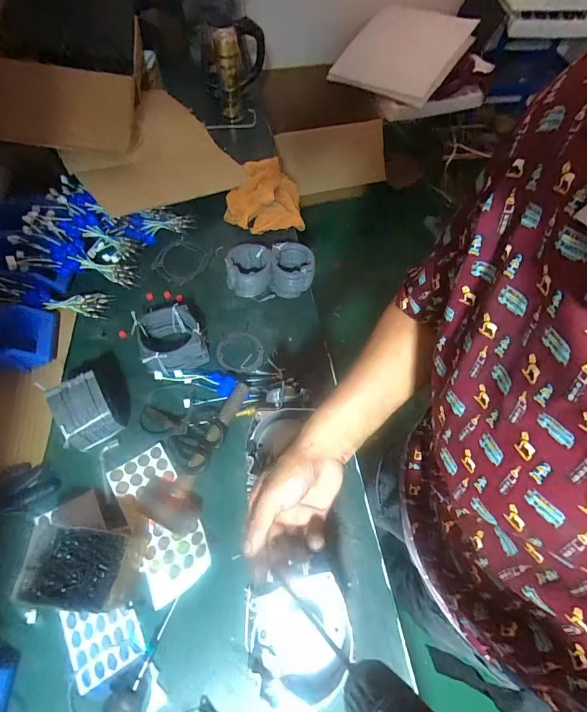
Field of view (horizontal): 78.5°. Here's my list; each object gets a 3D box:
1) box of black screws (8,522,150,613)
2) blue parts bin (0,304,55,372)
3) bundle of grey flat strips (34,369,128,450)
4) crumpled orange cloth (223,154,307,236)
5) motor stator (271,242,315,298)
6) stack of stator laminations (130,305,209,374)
[{"bbox_3d":[-0.312,0.317,0.542,0.137,0.091,0.106,0,59,1],"label":"box of black screws"},{"bbox_3d":[-0.567,-0.035,0.689,0.173,0.073,0.131,-11,60,-5],"label":"blue parts bin"},{"bbox_3d":[-0.362,0.105,0.640,0.084,0.113,0.106,-30,63,-15],"label":"bundle of grey flat strips"},{"bbox_3d":[-0.083,-0.444,0.989,0.209,0.104,0.244,-6,59,-2],"label":"crumpled orange cloth"},{"bbox_3d":[0.000,-0.206,0.858,0.101,0.081,0.110,-1,59,0],"label":"motor stator"},{"bbox_3d":[-0.253,-0.032,0.741,0.124,0.071,0.127,-25,62,-13],"label":"stack of stator laminations"}]

